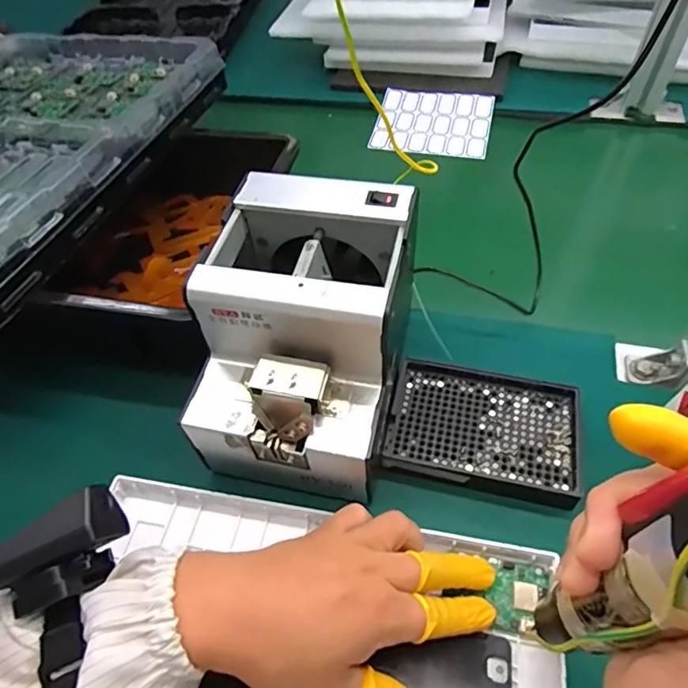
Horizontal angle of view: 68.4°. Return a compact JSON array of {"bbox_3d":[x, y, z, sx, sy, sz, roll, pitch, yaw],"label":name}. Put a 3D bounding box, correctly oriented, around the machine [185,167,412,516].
[{"bbox_3d":[-0.023,-0.001,0.365,0.131,0.153,0.172,8,52,9],"label":"machine"}]

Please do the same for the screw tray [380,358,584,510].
[{"bbox_3d":[0.106,0.063,0.386,0.139,0.023,0.096,10,52,11],"label":"screw tray"}]

